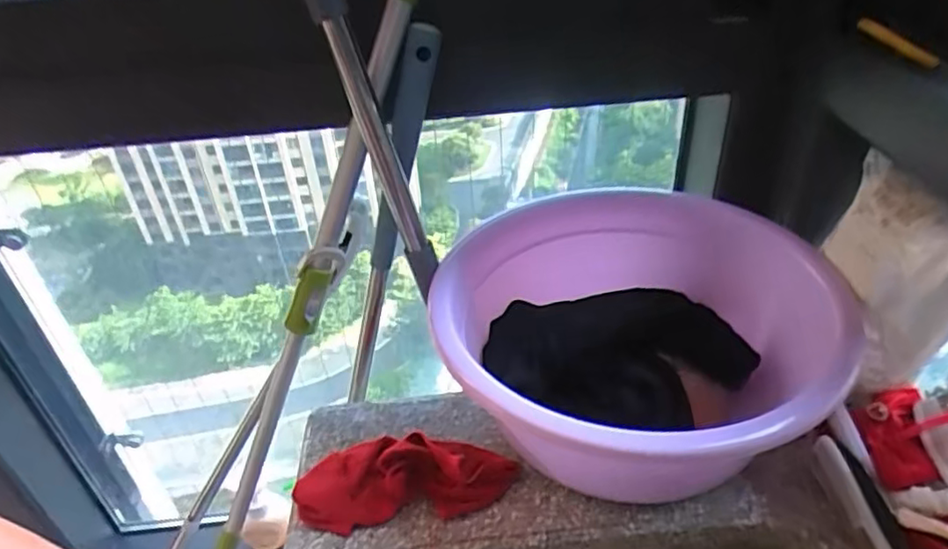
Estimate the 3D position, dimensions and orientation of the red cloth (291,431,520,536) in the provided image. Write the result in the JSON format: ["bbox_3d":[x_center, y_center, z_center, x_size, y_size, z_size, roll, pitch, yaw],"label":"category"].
[{"bbox_3d":[-0.067,0.200,0.635,0.207,0.041,0.079,-8,37,-5],"label":"red cloth"}]

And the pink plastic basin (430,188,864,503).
[{"bbox_3d":[0.156,0.068,0.656,0.368,0.139,0.370,-3,37,2],"label":"pink plastic basin"}]

